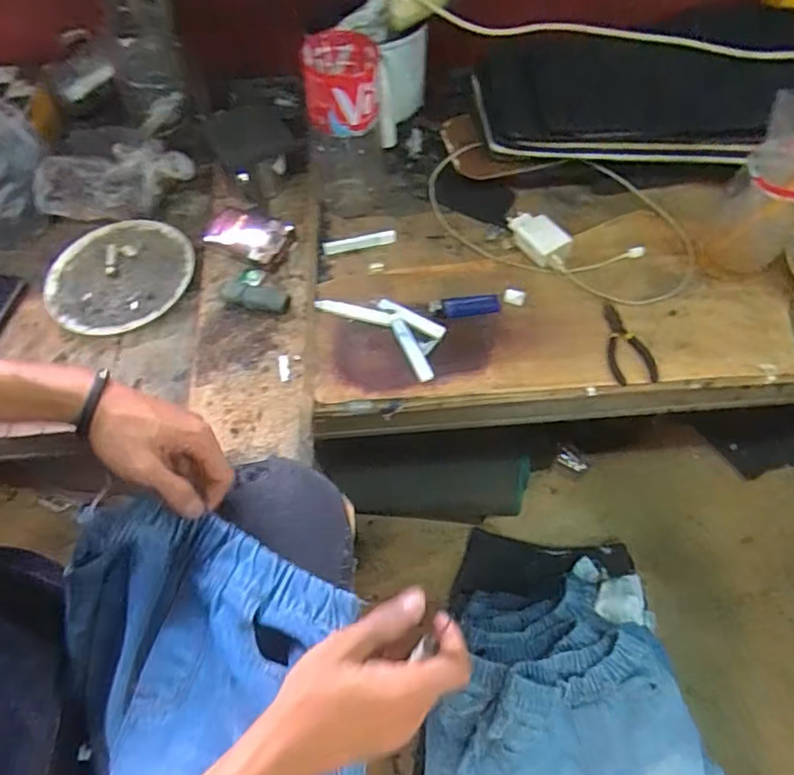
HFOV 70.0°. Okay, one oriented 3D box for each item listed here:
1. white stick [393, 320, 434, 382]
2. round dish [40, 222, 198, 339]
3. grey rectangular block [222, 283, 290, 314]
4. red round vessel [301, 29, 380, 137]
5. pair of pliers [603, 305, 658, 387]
[{"bbox_3d":[0.017,-0.043,0.638,0.018,0.006,0.082,-22,63,-11],"label":"white stick"},{"bbox_3d":[-0.338,-0.140,0.689,0.174,0.017,0.158,-16,62,-7],"label":"round dish"},{"bbox_3d":[-0.163,-0.102,0.654,0.082,0.019,0.026,10,62,7],"label":"grey rectangular block"},{"bbox_3d":[-0.061,-0.344,0.638,0.079,0.080,0.089,-1,61,1],"label":"red round vessel"},{"bbox_3d":[0.261,-0.049,0.640,0.054,0.007,0.098,-6,61,-2],"label":"pair of pliers"}]

